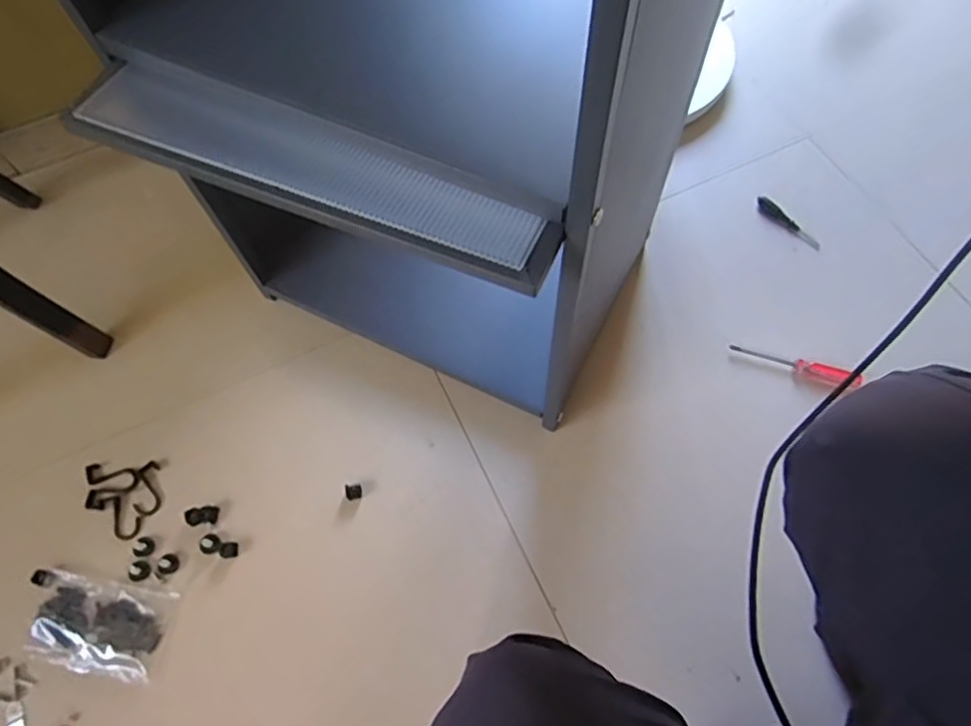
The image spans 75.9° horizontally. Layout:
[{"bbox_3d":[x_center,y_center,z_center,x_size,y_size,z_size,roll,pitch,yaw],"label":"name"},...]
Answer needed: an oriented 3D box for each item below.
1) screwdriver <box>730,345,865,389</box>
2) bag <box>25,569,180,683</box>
[{"bbox_3d":[0.350,0.003,0.706,0.136,0.020,0.024,19,71,20],"label":"screwdriver"},{"bbox_3d":[-0.396,0.262,0.623,0.144,0.009,0.082,7,65,7],"label":"bag"}]

